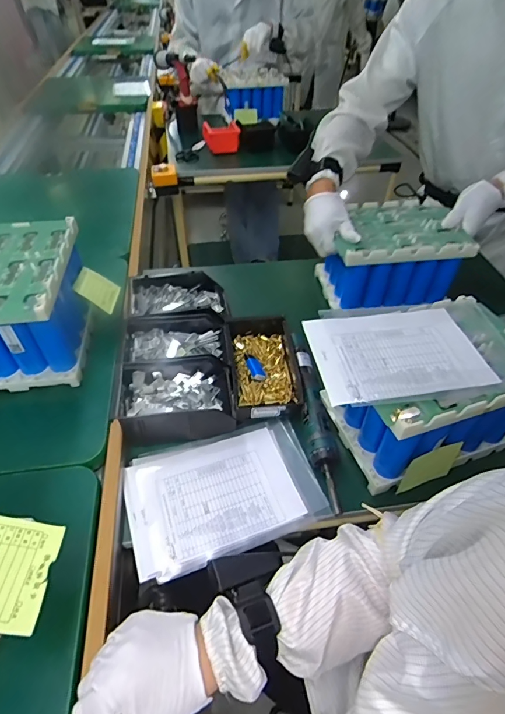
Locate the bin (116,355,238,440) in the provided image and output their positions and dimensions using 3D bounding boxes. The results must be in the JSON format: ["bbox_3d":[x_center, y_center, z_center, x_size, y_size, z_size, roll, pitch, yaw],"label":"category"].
[{"bbox_3d":[-0.114,0.065,0.609,0.170,0.070,0.109,-8,40,-5],"label":"bin"}]

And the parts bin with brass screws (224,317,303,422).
[{"bbox_3d":[0.017,0.012,0.657,0.106,0.061,0.169,-7,40,-4],"label":"parts bin with brass screws"}]

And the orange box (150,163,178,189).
[{"bbox_3d":[-0.265,-0.548,1.216,0.076,0.053,0.054,-11,40,-9],"label":"orange box"}]

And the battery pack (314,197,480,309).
[{"bbox_3d":[0.263,-0.195,0.787,0.224,0.143,0.182,-7,40,-4],"label":"battery pack"}]

